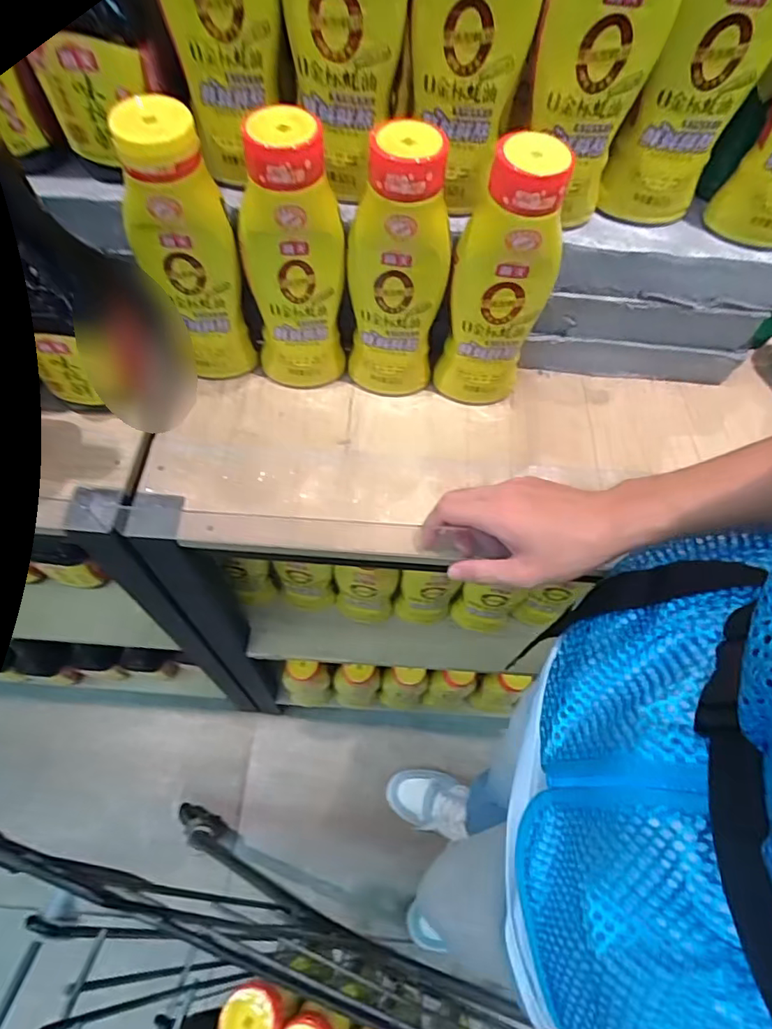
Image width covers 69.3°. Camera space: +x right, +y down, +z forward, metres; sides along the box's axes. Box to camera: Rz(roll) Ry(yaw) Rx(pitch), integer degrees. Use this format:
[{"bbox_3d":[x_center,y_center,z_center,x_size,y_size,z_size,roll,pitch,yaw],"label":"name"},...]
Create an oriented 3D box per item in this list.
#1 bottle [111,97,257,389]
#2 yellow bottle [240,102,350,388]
[{"bbox_3d":[-0.155,-0.198,0.443,0.055,0.211,0.054,40,66,17],"label":"bottle"},{"bbox_3d":[-0.070,-0.191,0.447,0.053,0.213,0.056,38,65,16],"label":"yellow bottle"}]

